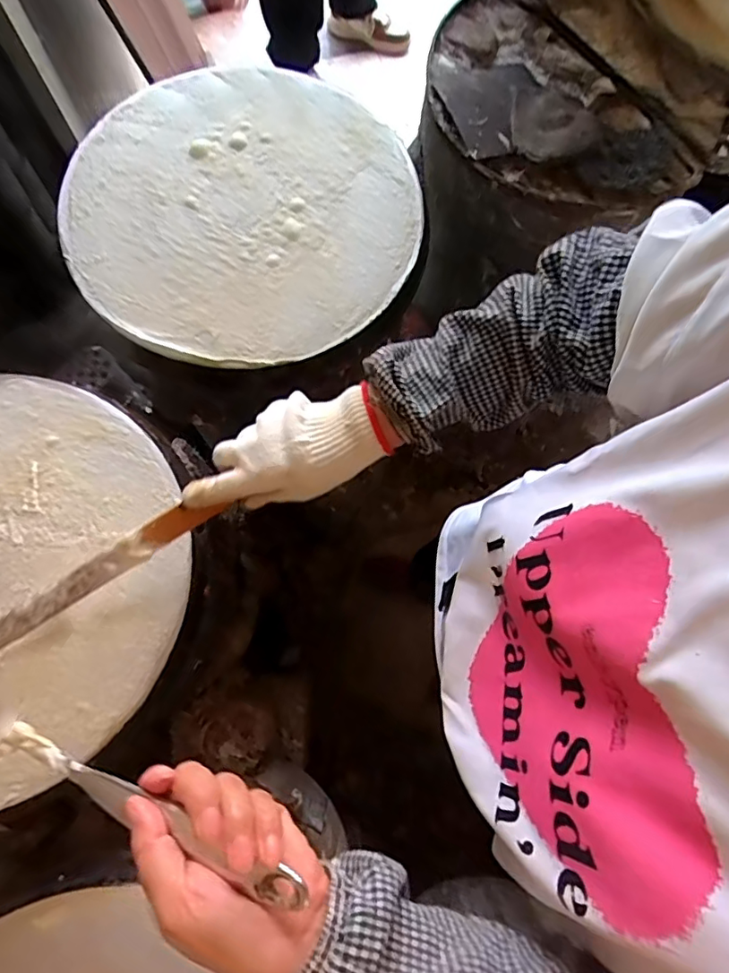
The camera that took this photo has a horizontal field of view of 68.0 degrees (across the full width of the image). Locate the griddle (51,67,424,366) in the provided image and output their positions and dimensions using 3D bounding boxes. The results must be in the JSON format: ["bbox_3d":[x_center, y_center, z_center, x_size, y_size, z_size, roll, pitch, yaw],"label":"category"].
[{"bbox_3d":[-0.130,-0.309,0.597,0.372,0.017,0.372,1,76,-3],"label":"griddle"}]

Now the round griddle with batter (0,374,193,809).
[{"bbox_3d":[-0.354,0.077,0.483,0.372,0.024,0.371,1,76,-3],"label":"round griddle with batter"}]

